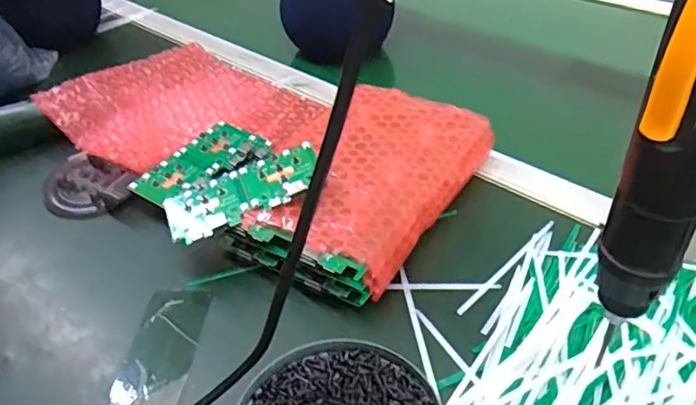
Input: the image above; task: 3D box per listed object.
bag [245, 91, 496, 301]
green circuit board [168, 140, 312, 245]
[{"bbox_3d":[0.018,-0.019,0.471,0.133,0.047,0.202,19,46,26],"label":"bag"},{"bbox_3d":[-0.076,-0.007,0.429,0.114,0.008,0.052,-23,47,-5],"label":"green circuit board"}]

